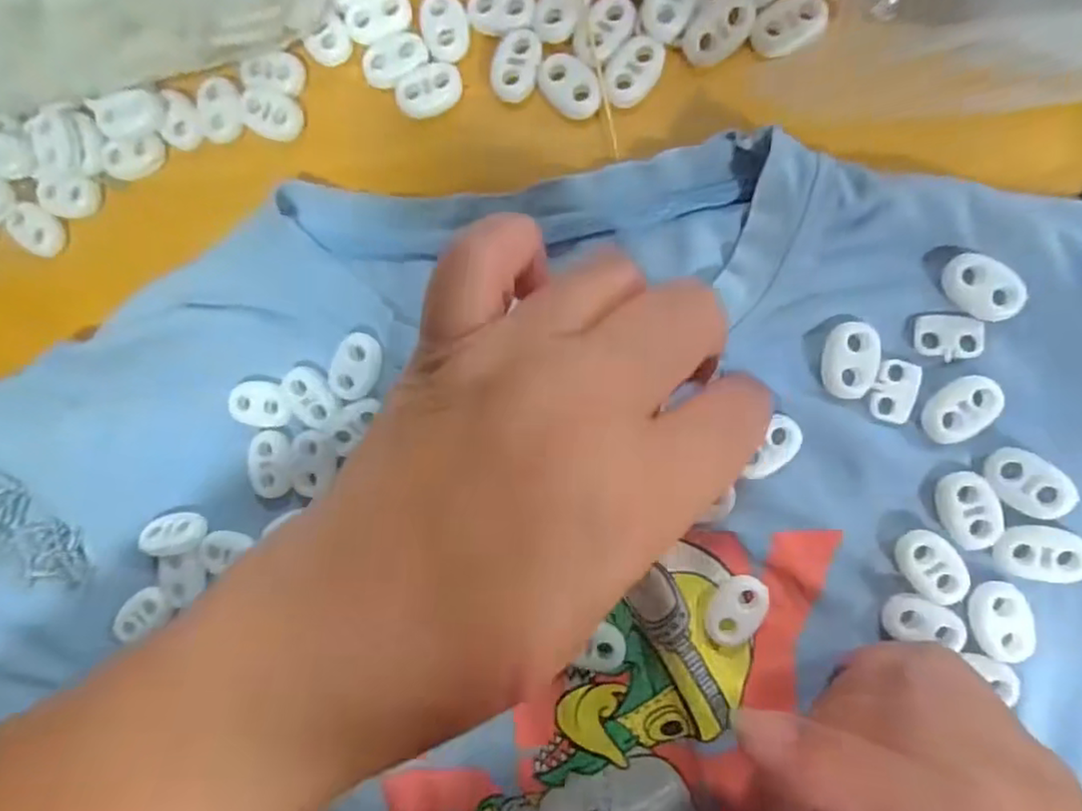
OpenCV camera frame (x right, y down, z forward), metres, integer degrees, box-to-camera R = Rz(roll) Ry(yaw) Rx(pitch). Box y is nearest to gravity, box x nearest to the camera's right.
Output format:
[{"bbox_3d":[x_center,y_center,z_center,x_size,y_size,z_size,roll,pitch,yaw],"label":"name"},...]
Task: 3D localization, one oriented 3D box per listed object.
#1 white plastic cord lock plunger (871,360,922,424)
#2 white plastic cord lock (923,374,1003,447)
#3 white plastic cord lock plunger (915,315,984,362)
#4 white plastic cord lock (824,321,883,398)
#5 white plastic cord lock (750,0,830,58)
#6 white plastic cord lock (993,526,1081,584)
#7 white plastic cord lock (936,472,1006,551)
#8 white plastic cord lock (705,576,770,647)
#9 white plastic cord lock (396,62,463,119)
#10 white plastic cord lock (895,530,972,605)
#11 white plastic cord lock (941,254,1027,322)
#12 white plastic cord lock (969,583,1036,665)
[{"bbox_3d":[0.104,-0.004,0.181,0.012,0.004,0.018,17,93,8],"label":"white plastic cord lock plunger"},{"bbox_3d":[0.121,0.000,0.178,0.014,0.004,0.023,43,96,6],"label":"white plastic cord lock"},{"bbox_3d":[0.119,-0.020,0.180,0.018,0.004,0.013,1,91,8],"label":"white plastic cord lock plunger"},{"bbox_3d":[0.092,-0.013,0.184,0.015,0.005,0.022,12,92,8],"label":"white plastic cord lock"},{"bbox_3d":[0.075,-0.114,0.185,0.023,0.004,0.014,-26,87,8],"label":"white plastic cord lock"},{"bbox_3d":[0.140,0.041,0.172,0.022,0.004,0.015,11,92,8],"label":"white plastic cord lock"},{"bbox_3d":[0.123,0.030,0.176,0.014,0.004,0.022,-24,87,8],"label":"white plastic cord lock"},{"bbox_3d":[0.059,0.062,0.188,0.014,0.006,0.022,33,95,7],"label":"white plastic cord lock"},{"bbox_3d":[-0.036,-0.102,0.200,0.022,0.004,0.015,-27,87,8],"label":"white plastic cord lock"},{"bbox_3d":[0.113,0.047,0.179,0.014,0.004,0.022,-31,86,7],"label":"white plastic cord lock"},{"bbox_3d":[0.126,-0.033,0.178,0.022,0.005,0.014,30,95,7],"label":"white plastic cord lock"},{"bbox_3d":[0.132,0.062,0.178,0.015,0.004,0.021,-1,91,8],"label":"white plastic cord lock"}]

